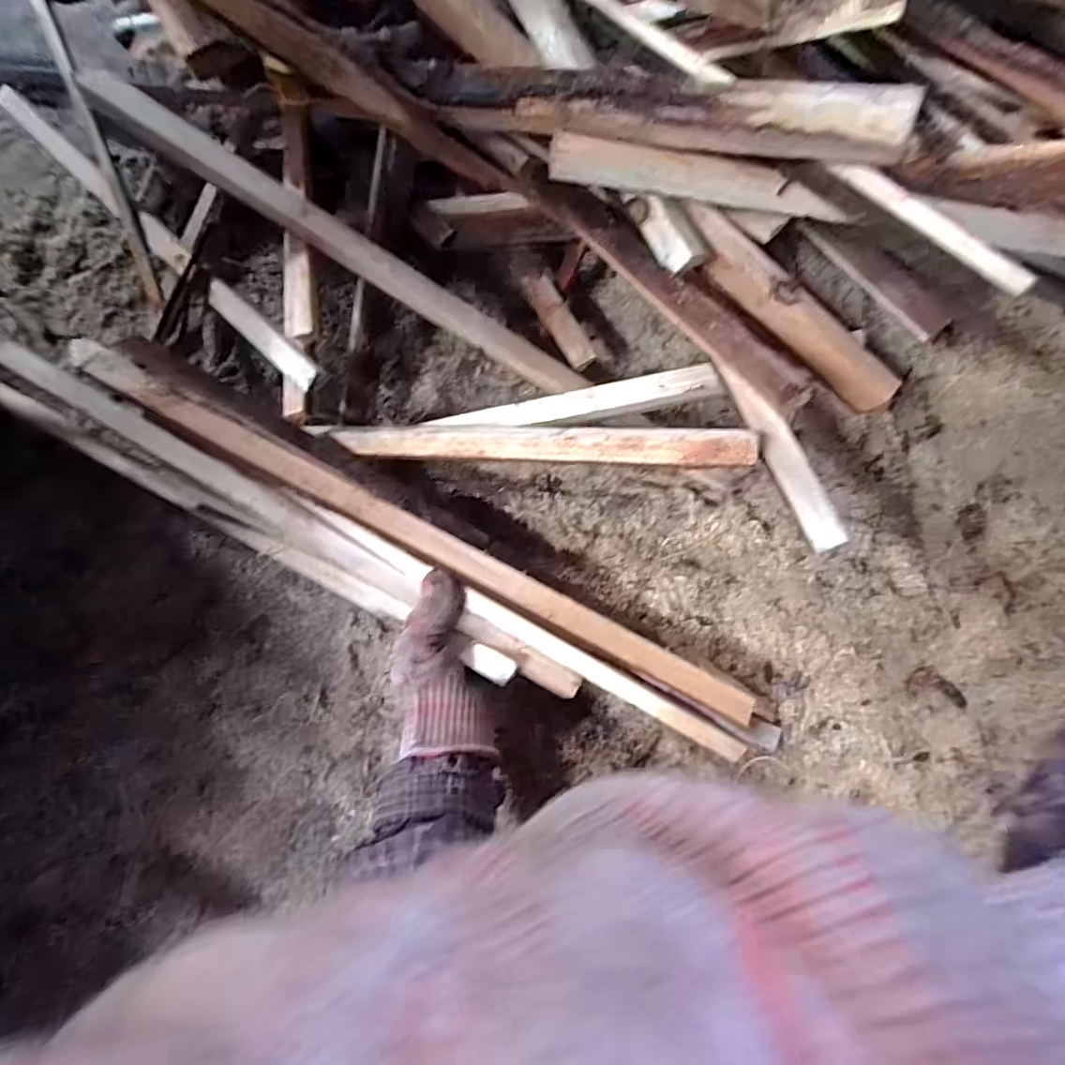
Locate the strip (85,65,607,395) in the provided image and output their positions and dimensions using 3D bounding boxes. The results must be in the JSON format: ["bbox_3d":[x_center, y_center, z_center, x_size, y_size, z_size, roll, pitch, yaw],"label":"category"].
[{"bbox_3d":[-0.107,-0.175,0.344,0.320,0.015,0.026,28,87,-15],"label":"strip"}]

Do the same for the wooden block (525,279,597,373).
[{"bbox_3d":[0.019,-0.149,0.380,0.020,0.007,0.075,-30,84,3],"label":"wooden block"}]

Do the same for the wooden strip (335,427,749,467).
[{"bbox_3d":[-0.005,-0.058,0.352,0.276,0.012,0.021,4,84,20],"label":"wooden strip"}]

